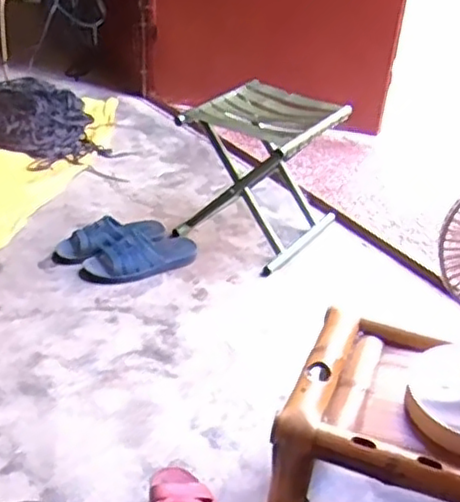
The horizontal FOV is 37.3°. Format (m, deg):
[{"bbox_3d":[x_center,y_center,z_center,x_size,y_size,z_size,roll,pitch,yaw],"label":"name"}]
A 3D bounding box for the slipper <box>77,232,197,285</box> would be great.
[{"bbox_3d":[-0.189,0.007,1.460,0.252,0.059,0.116,-22,41,-33],"label":"slipper"}]

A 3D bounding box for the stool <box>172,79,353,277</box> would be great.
[{"bbox_3d":[0.068,-0.177,1.546,0.299,0.315,0.297,21,37,25],"label":"stool"}]

